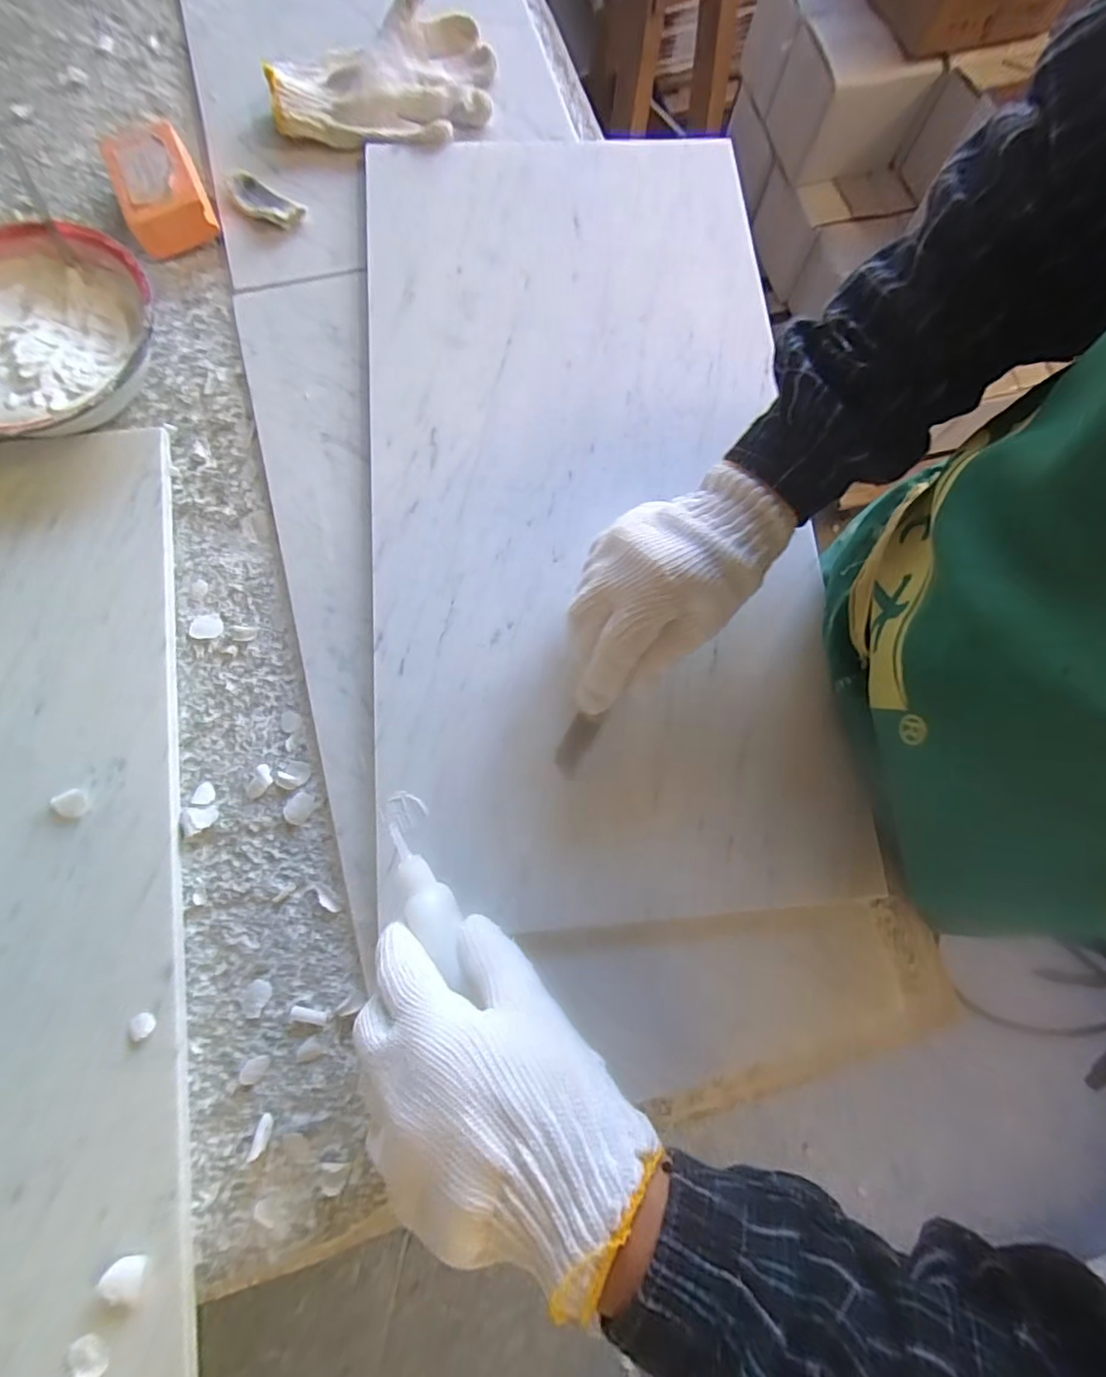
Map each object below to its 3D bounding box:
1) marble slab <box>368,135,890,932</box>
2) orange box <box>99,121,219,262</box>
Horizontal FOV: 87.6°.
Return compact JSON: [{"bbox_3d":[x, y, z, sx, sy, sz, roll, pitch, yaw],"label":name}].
[{"bbox_3d":[0.023,-0.147,0.402,0.296,0.026,0.584,-6,79,-1],"label":"marble slab"},{"bbox_3d":[-0.303,-0.385,0.446,0.059,0.034,0.086,-23,79,-5],"label":"orange box"}]

